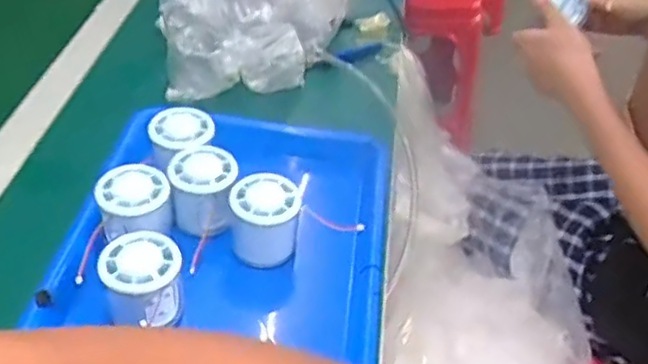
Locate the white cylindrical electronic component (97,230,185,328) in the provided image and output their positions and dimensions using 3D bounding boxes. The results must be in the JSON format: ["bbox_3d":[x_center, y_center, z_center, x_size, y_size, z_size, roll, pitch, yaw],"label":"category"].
[{"bbox_3d":[-0.134,0.076,0.513,0.055,0.053,0.056,-9,43,-16],"label":"white cylindrical electronic component"}]

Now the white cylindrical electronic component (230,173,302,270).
[{"bbox_3d":[-0.050,0.032,0.577,0.053,0.060,0.053,3,41,-3],"label":"white cylindrical electronic component"}]

